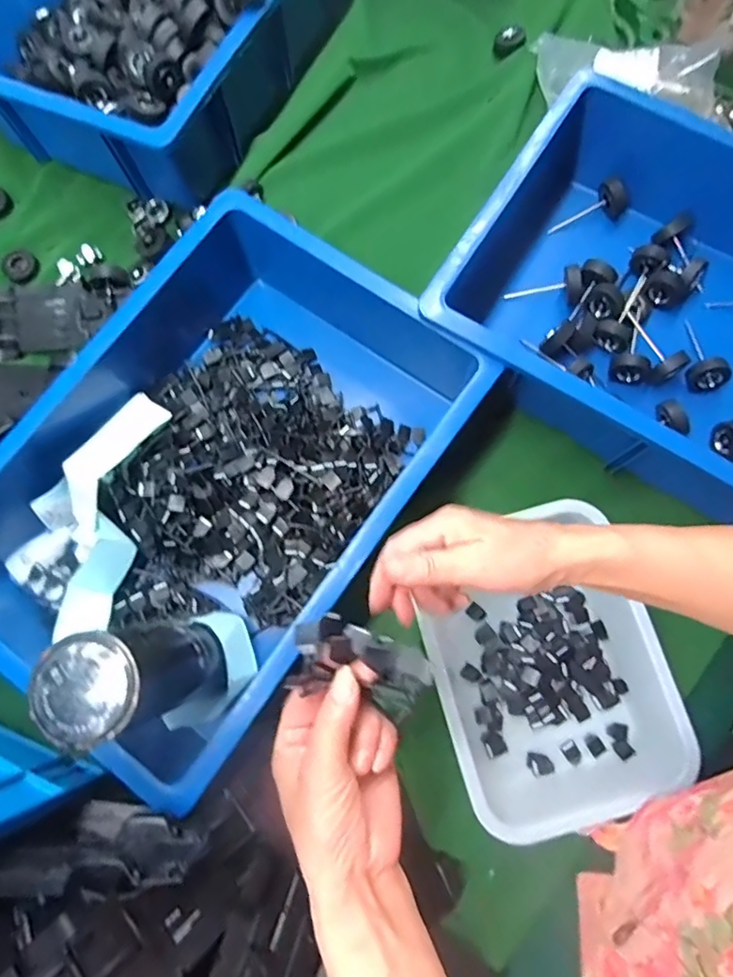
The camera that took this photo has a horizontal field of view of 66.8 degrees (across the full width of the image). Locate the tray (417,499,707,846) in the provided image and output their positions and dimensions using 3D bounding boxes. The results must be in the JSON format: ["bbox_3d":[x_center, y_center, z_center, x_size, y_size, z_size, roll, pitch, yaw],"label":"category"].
[{"bbox_3d":[0.153,0.157,0.493,0.185,0.063,0.255,-16,75,-2],"label":"tray"}]

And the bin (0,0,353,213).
[{"bbox_3d":[-0.223,-0.561,0.643,0.310,0.121,0.449,25,78,8],"label":"bin"}]

